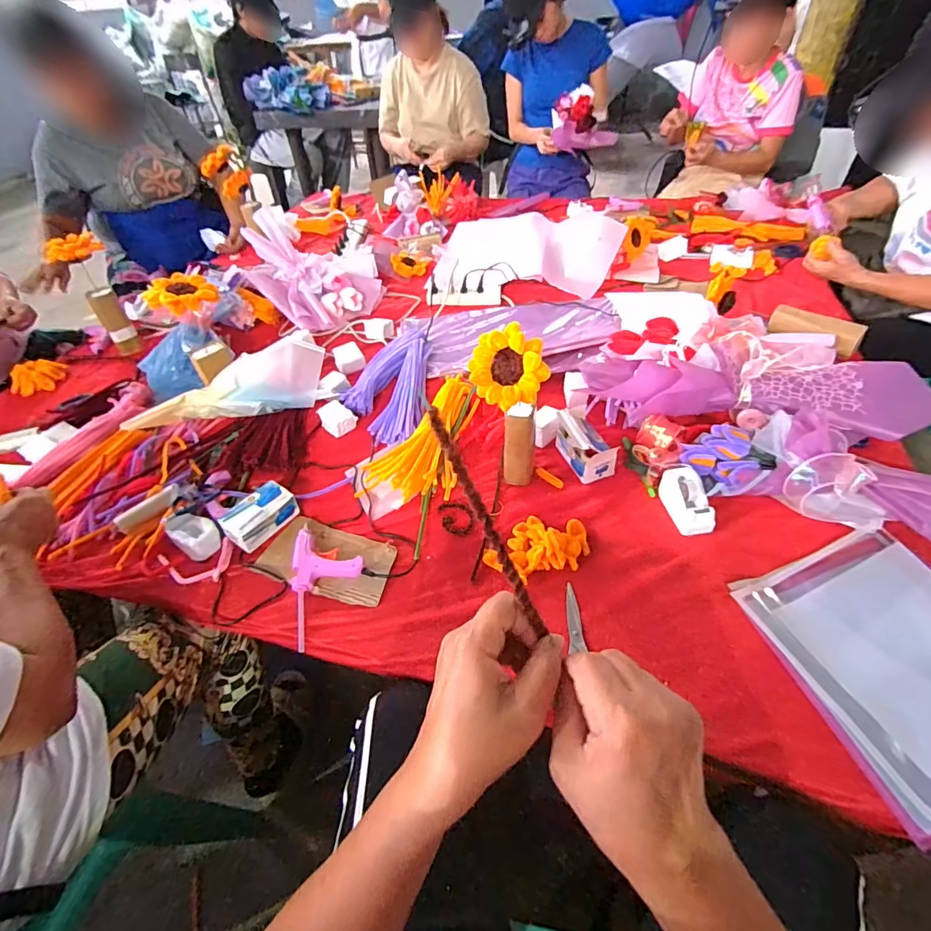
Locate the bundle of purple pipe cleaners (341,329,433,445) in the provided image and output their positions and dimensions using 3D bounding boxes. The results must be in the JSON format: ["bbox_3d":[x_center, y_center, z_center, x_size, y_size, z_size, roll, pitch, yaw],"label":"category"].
[{"bbox_3d":[-0.160,-0.182,0.994,0.154,0.037,0.360,-3,45,3],"label":"bundle of purple pipe cleaners"}]

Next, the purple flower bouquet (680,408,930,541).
[{"bbox_3d":[0.525,0.007,0.706,0.367,0.103,0.135,6,46,12],"label":"purple flower bouquet"}]

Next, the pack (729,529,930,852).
[{"bbox_3d":[0.519,0.225,0.565,0.274,0.021,0.285,-15,46,-9],"label":"pack"}]

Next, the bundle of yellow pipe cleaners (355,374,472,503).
[{"bbox_3d":[-0.083,-0.063,0.870,0.169,0.044,0.302,3,46,9],"label":"bundle of yellow pipe cleaners"}]

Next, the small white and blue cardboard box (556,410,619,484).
[{"bbox_3d":[0.201,-0.042,0.807,0.066,0.074,0.116,-19,46,-13],"label":"small white and blue cardboard box"}]

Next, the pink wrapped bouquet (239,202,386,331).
[{"bbox_3d":[-0.401,-0.525,1.239,0.328,0.184,0.351,-16,46,-10],"label":"pink wrapped bouquet"}]

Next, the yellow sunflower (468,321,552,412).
[{"bbox_3d":[0.057,-0.132,0.645,0.104,0.103,0.021,-14,4,30],"label":"yellow sunflower"}]

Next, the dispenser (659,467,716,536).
[{"bbox_3d":[0.341,0.053,0.732,0.055,0.039,0.107,-7,45,-2],"label":"dispenser"}]

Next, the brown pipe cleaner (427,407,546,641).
[{"bbox_3d":[0.015,0.039,0.301,0.008,0.161,0.005,-29,8,-22],"label":"brown pipe cleaner"}]

